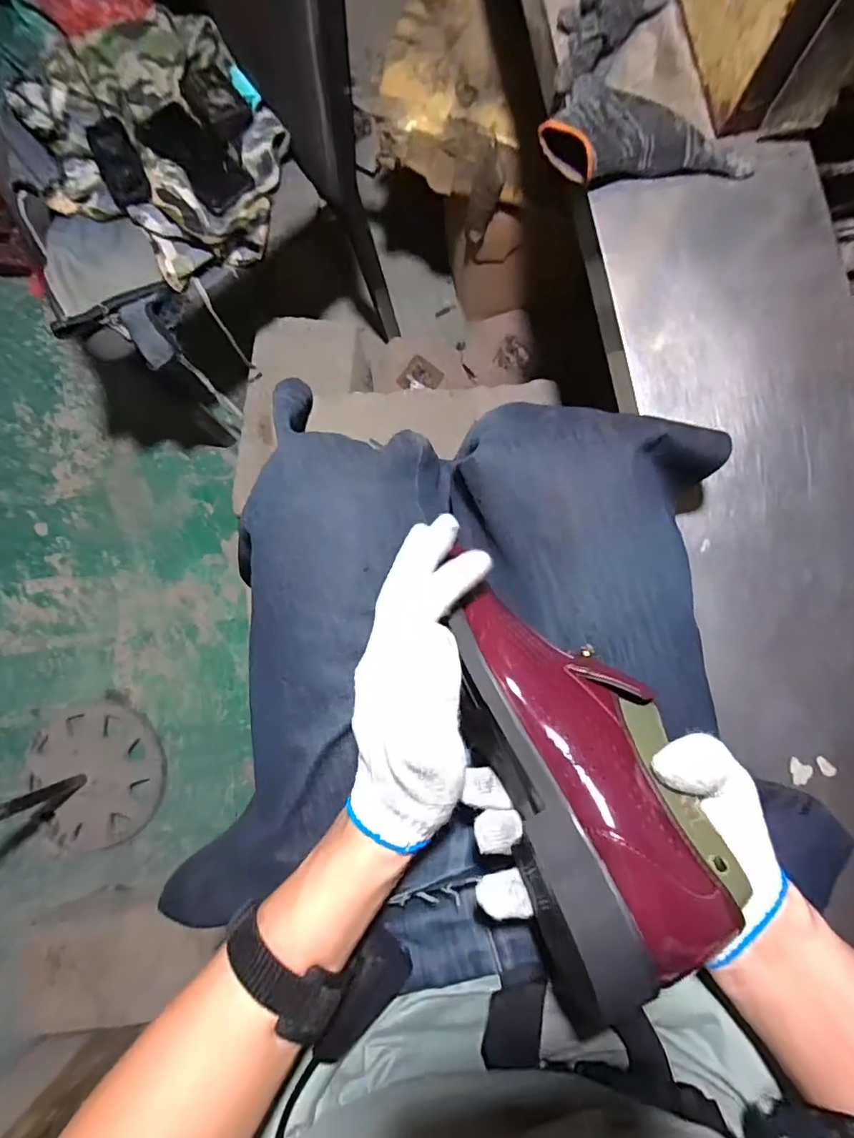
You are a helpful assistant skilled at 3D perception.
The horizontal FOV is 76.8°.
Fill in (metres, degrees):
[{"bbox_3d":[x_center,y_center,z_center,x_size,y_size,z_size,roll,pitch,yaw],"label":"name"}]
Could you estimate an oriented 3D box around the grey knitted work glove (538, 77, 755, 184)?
[{"bbox_3d":[0.196,-0.392,0.482,0.183,0.038,0.084,-1,88,6],"label":"grey knitted work glove"}]

